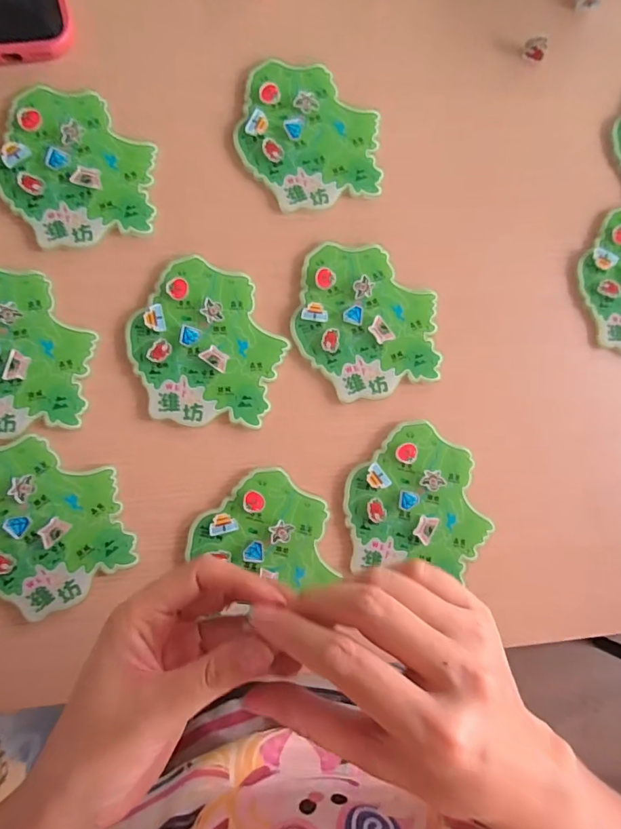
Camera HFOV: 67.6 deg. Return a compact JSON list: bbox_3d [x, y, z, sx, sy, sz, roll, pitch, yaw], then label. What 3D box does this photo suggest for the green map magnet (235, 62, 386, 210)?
[{"bbox_3d":[0.000,-0.196,0.324,0.097,0.004,0.102,-3,86,-7],"label":"green map magnet"}]

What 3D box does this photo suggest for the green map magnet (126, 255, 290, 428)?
[{"bbox_3d":[-0.068,-0.045,0.305,0.096,0.005,0.104,14,84,-5],"label":"green map magnet"}]

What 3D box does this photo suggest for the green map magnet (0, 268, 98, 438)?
[{"bbox_3d":[-0.188,-0.040,0.290,0.094,0.004,0.105,3,85,-6],"label":"green map magnet"}]

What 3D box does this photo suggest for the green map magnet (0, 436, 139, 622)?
[{"bbox_3d":[-0.165,0.066,0.284,0.093,0.006,0.103,-20,88,-7],"label":"green map magnet"}]

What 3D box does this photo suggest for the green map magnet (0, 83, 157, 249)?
[{"bbox_3d":[-0.153,-0.163,0.304,0.095,0.004,0.104,-3,86,-7],"label":"green map magnet"}]

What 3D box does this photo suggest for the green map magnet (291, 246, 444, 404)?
[{"bbox_3d":[0.039,-0.064,0.319,0.097,0.005,0.104,-1,86,-7],"label":"green map magnet"}]

